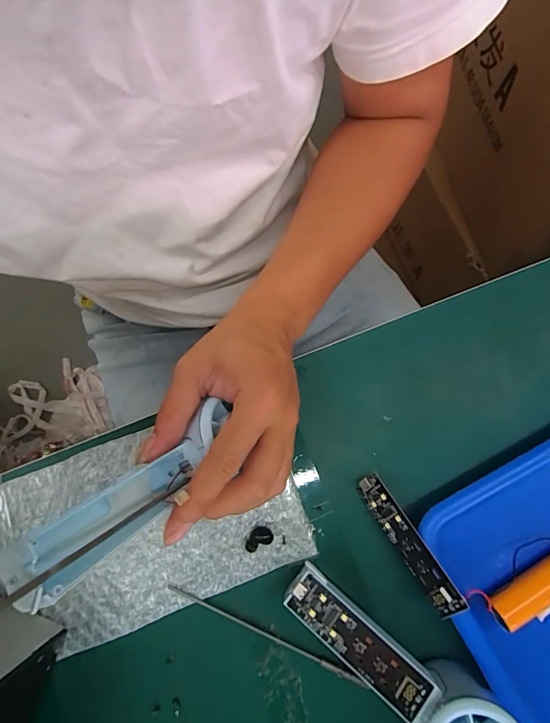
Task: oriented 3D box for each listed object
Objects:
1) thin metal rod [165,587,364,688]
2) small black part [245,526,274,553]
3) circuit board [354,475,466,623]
[{"bbox_3d":[-0.006,0.183,0.267,0.143,0.007,0.006,24,80,3],"label":"thin metal rod"},{"bbox_3d":[-0.012,0.123,0.277,0.021,0.007,0.013,-31,82,-7],"label":"small black part"},{"bbox_3d":[0.085,0.118,0.261,0.005,0.023,0.091,-5,50,-41],"label":"circuit board"}]

